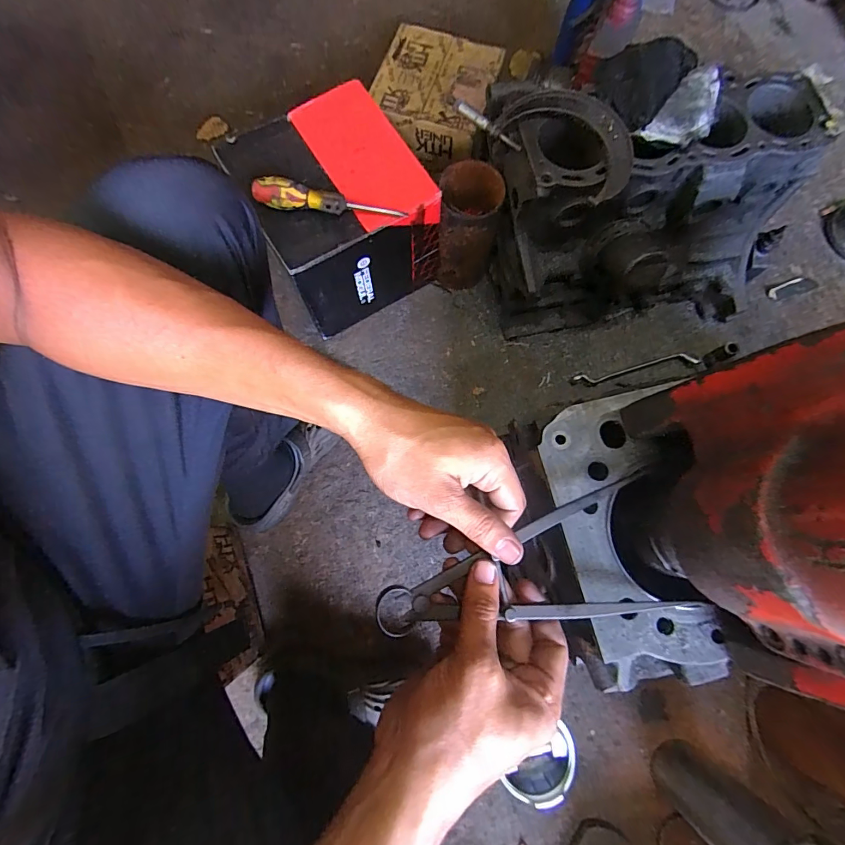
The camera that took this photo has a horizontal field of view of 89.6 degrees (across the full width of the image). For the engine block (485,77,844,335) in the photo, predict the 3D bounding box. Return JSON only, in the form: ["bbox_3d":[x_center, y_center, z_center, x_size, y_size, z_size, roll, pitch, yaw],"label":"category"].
[{"bbox_3d":[0.316,-0.298,0.638,0.415,0.273,0.216,-4,77,-2],"label":"engine block"}]

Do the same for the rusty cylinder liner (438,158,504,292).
[{"bbox_3d":[0.072,-0.305,0.686,0.085,0.191,0.088,8,76,1],"label":"rusty cylinder liner"}]

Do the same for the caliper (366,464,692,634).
[{"bbox_3d":[0.074,0.095,0.275,0.209,0.013,0.093,-8,76,-13],"label":"caliper"}]

